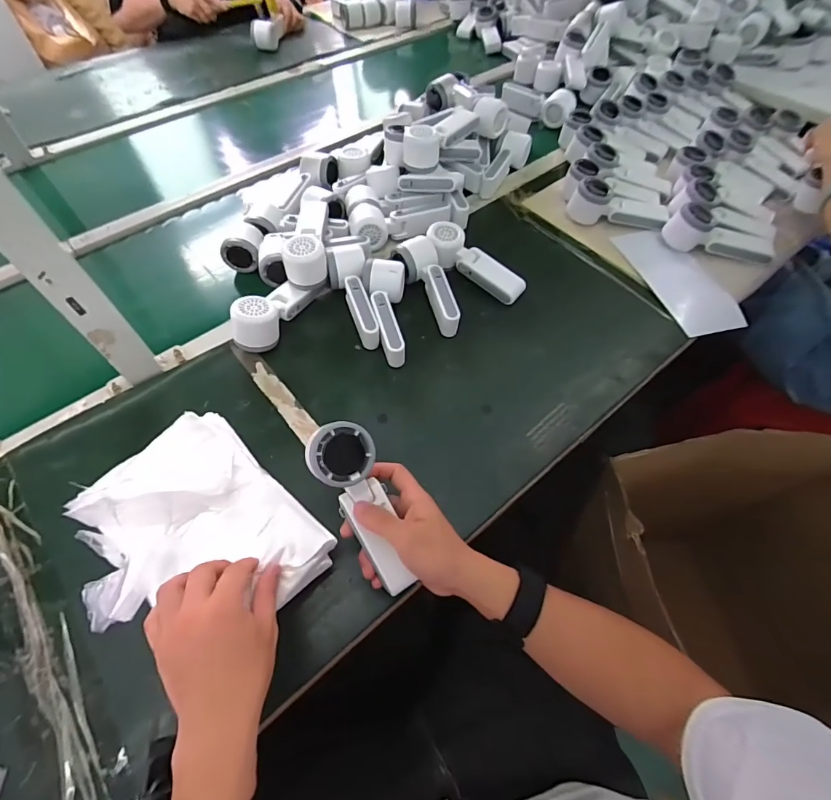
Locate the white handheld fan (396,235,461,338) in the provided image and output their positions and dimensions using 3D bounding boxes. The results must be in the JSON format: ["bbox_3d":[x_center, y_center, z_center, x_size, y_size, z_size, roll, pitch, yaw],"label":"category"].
[{"bbox_3d":[0.014,-0.162,0.621,0.060,0.054,0.157,-13,59,-8],"label":"white handheld fan"}]

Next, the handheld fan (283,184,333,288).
[{"bbox_3d":[-0.155,-0.258,0.643,0.057,0.047,0.205,-1,58,-1],"label":"handheld fan"}]

